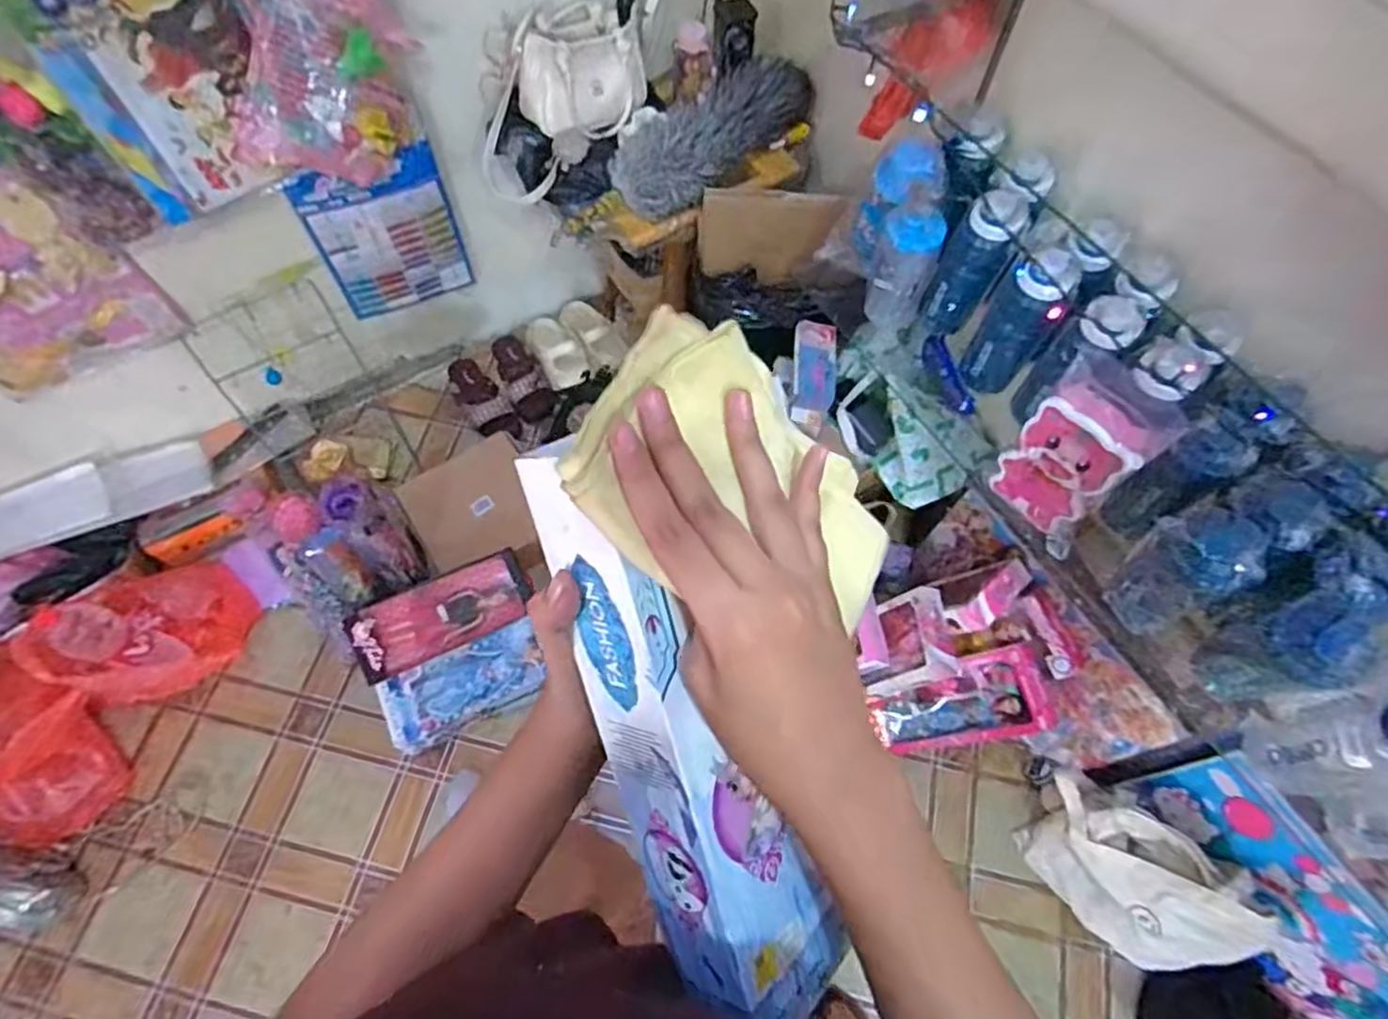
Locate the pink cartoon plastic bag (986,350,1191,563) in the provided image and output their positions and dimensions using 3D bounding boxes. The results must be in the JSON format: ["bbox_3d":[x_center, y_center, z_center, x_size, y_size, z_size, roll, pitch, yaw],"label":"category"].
[{"bbox_3d":[0.464,-0.065,0.872,0.096,0.195,0.137,-36,70,-17],"label":"pink cartoon plastic bag"}]

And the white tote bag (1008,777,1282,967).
[{"bbox_3d":[0.692,0.591,1.153,0.146,0.243,0.312,-34,69,-16],"label":"white tote bag"}]

